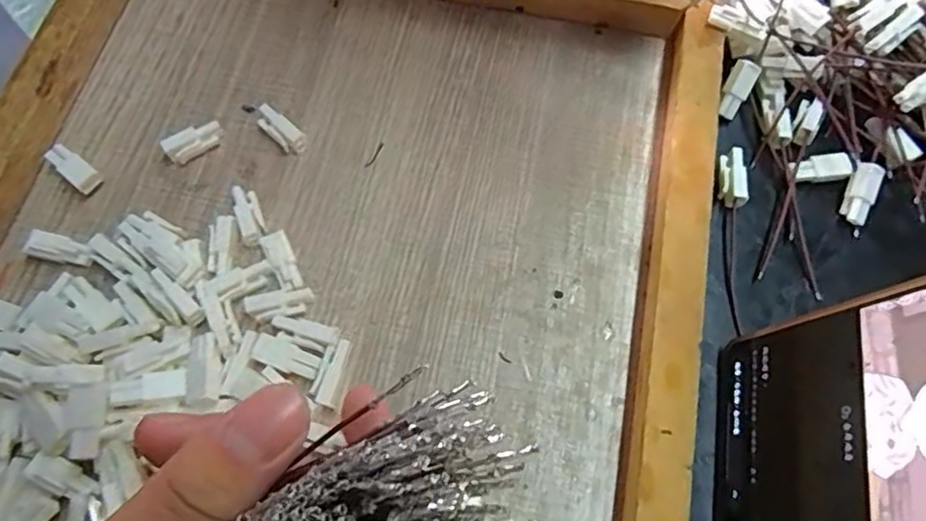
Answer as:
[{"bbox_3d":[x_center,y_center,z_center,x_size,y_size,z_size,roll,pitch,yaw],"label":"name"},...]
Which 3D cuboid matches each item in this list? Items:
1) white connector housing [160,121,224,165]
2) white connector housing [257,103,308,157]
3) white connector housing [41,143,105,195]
[{"bbox_3d":[-0.117,-0.051,0.265,0.025,0.012,0.009,-30,73,-11],"label":"white connector housing"},{"bbox_3d":[-0.081,-0.057,0.267,0.025,0.012,0.010,39,74,13],"label":"white connector housing"},{"bbox_3d":[-0.166,-0.039,0.259,0.026,0.009,0.011,35,73,11],"label":"white connector housing"}]

